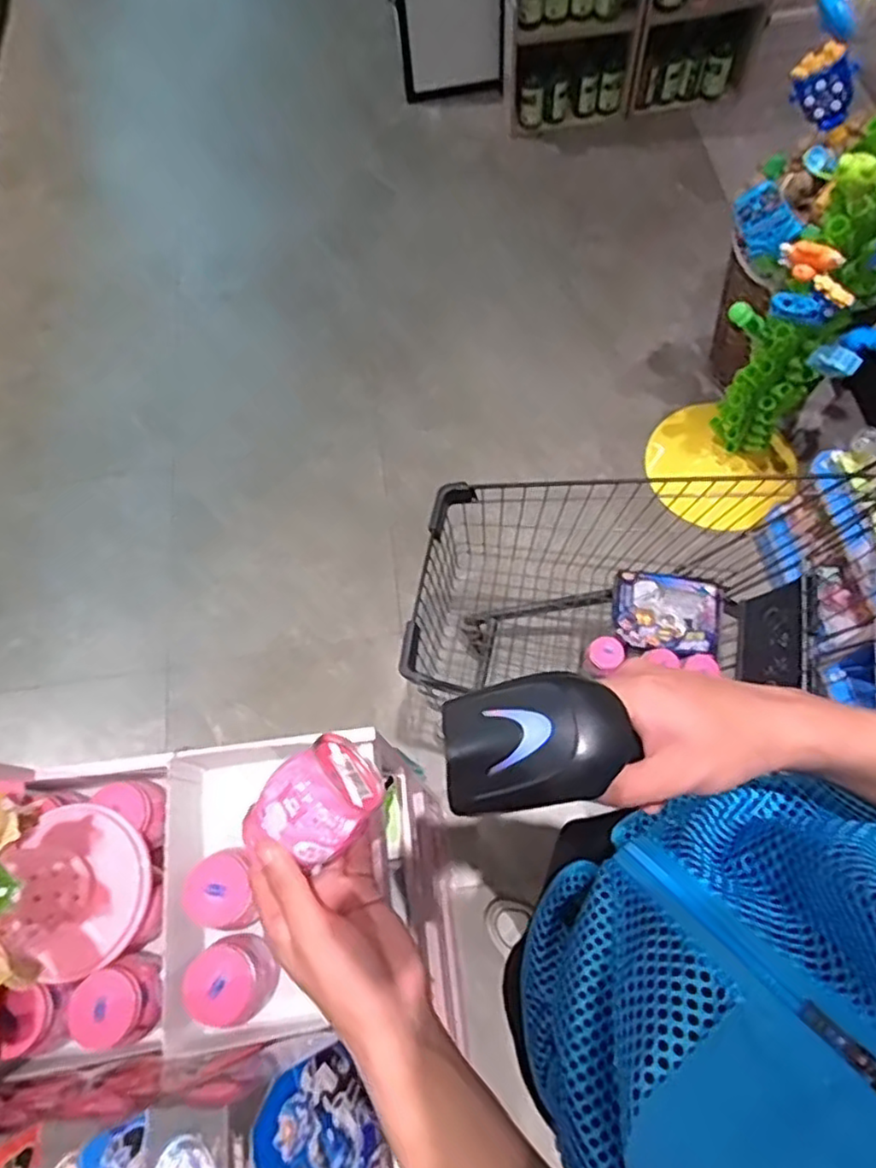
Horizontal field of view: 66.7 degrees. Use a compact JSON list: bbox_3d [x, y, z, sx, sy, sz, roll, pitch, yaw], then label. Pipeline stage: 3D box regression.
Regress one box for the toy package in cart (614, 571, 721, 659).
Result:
[{"bbox_3d":[0.414,0.052,1.198,0.188,0.034,0.154,12,69,9],"label":"toy package in cart"}]

